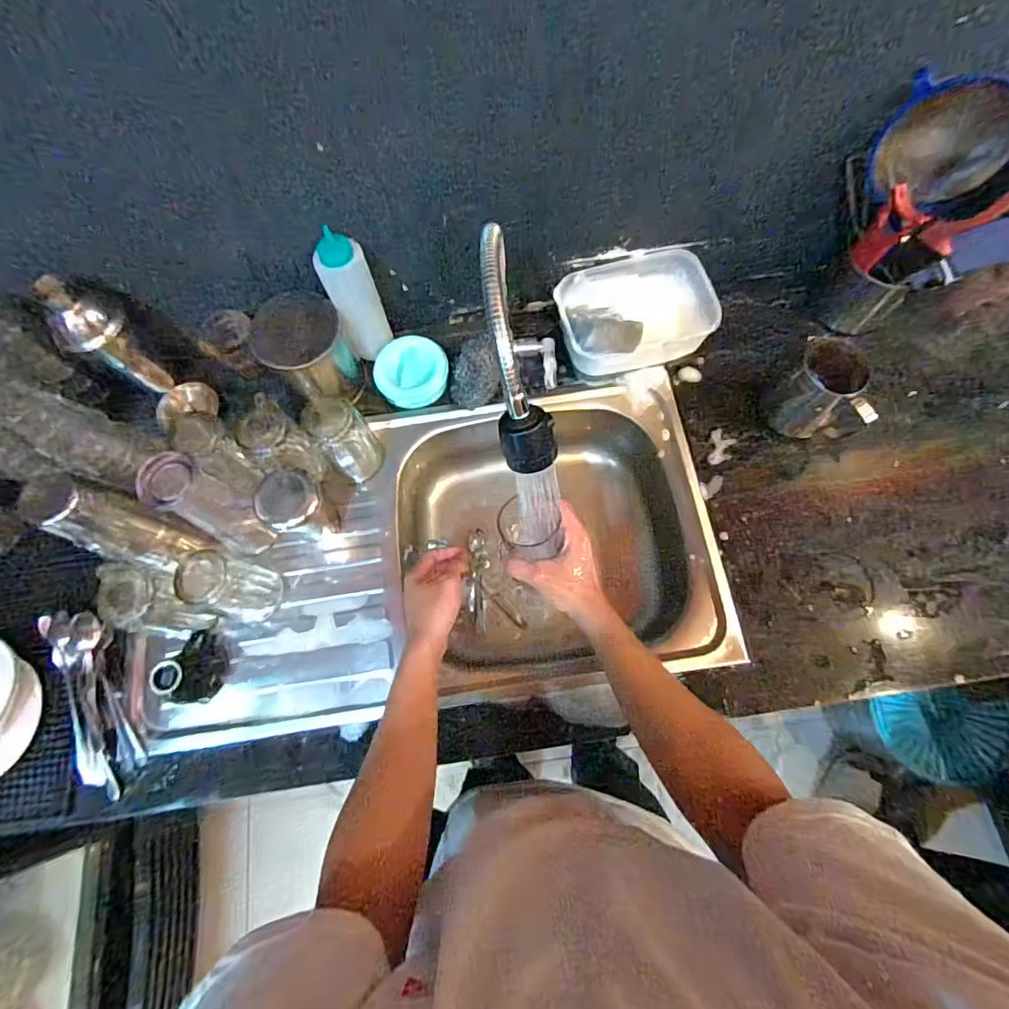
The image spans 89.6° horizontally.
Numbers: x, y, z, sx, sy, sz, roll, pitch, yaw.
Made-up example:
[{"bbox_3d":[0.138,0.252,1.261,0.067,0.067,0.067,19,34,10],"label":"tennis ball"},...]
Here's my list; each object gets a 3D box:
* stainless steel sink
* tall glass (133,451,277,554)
[{"bbox_3d":[-0.098,0.070,0.714,0.730,0.149,0.398,-9,73,0],"label":"stainless steel sink"},{"bbox_3d":[-0.336,0.006,0.589,0.066,0.179,0.068,-1,73,2],"label":"tall glass"}]

